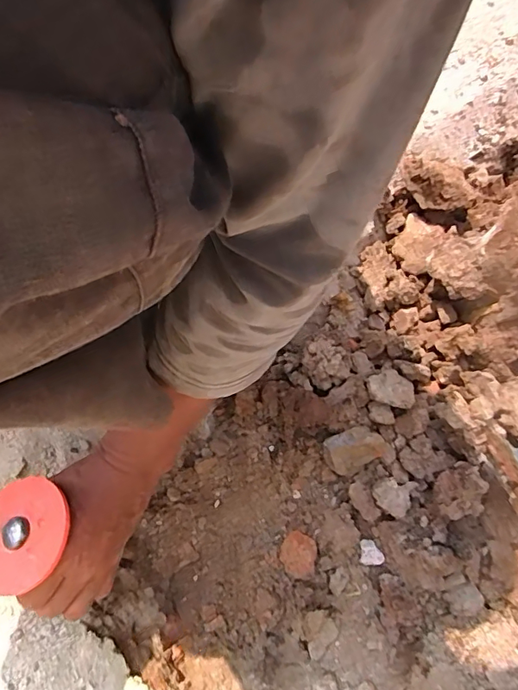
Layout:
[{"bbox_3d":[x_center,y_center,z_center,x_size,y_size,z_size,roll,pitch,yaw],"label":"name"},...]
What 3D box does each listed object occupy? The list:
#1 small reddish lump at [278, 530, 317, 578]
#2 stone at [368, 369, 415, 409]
[{"bbox_3d":[0.039,0.209,0.481,0.036,0.016,0.040,7,72,8],"label":"small reddish lump"},{"bbox_3d":[0.136,0.046,0.491,0.048,0.017,0.033,39,79,16],"label":"stone"}]

